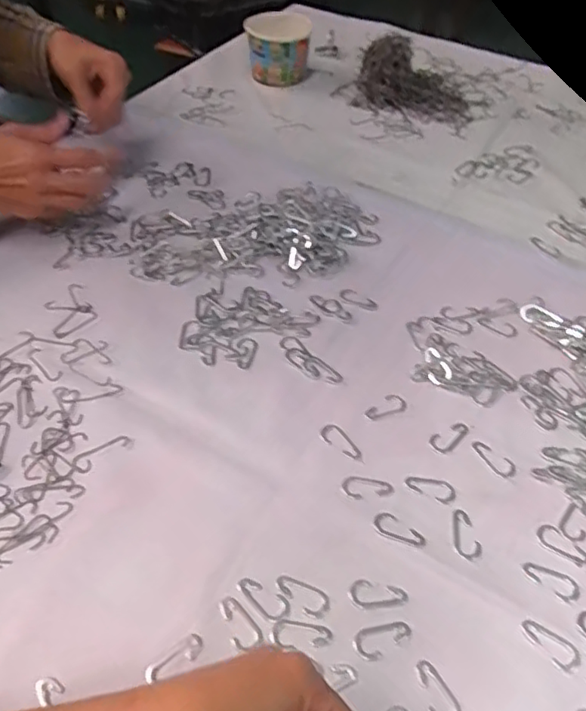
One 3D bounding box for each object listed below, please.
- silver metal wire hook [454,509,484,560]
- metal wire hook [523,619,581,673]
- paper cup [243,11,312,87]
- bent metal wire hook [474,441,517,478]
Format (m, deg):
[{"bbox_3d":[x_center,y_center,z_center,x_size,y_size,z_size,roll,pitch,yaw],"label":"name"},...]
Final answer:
[{"bbox_3d":[0.121,0.126,0.422,0.018,0.004,0.037,-7,50,-8],"label":"silver metal wire hook"},{"bbox_3d":[0.163,0.180,0.375,0.017,0.004,0.037,-34,58,-27],"label":"metal wire hook"},{"bbox_3d":[-0.022,-0.433,0.847,0.088,0.080,0.081,-1,49,-3],"label":"paper cup"},{"bbox_3d":[0.156,0.080,0.463,0.016,0.004,0.037,-32,57,-26],"label":"bent metal wire hook"}]

